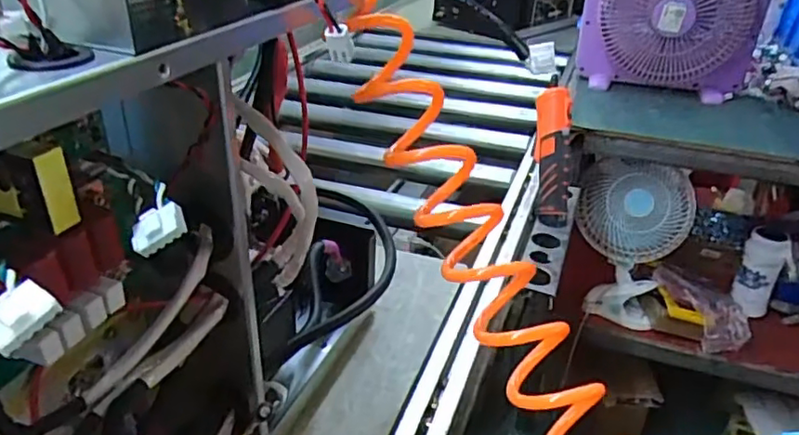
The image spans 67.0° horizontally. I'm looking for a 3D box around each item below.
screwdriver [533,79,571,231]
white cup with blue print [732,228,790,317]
[{"bbox_3d":[0.216,-0.081,0.853,0.050,0.180,0.043,1,4,10],"label":"screwdriver"},{"bbox_3d":[0.714,0.119,1.213,0.057,0.167,0.074,-23,38,-37],"label":"white cup with blue print"}]

